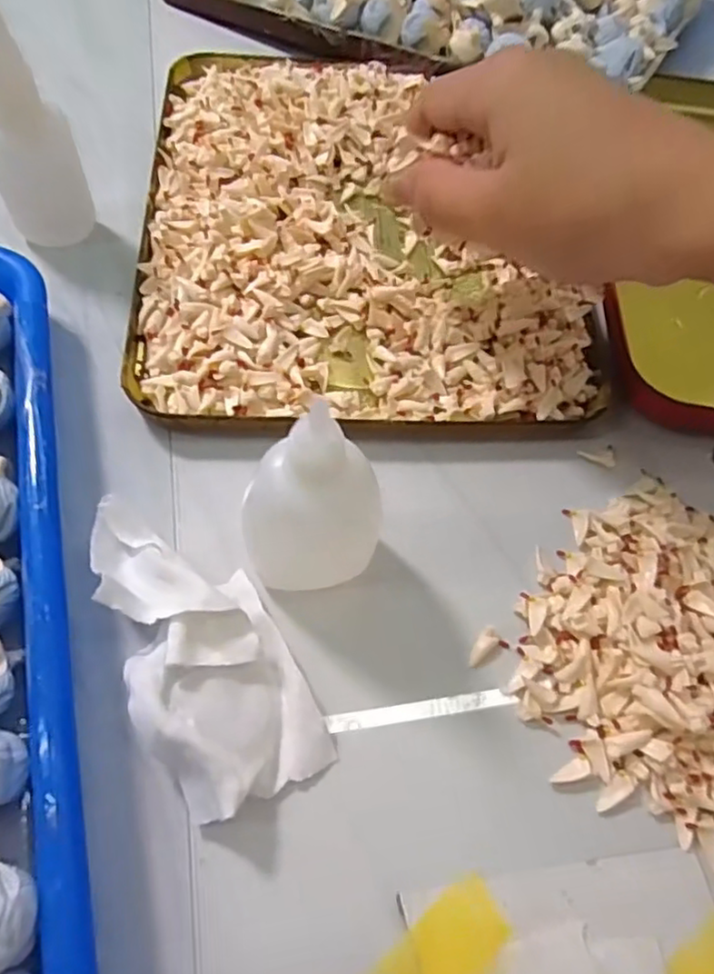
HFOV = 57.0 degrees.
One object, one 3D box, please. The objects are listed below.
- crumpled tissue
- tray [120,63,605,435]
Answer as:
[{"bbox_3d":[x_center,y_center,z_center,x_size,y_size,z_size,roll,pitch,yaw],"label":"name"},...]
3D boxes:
[{"bbox_3d":[-0.053,0.048,0.215,0.048,0.023,0.108,-25,67,-18],"label":"crumpled tissue"},{"bbox_3d":[0.001,-0.130,0.316,0.196,0.024,0.234,-2,65,-3],"label":"tray"}]

